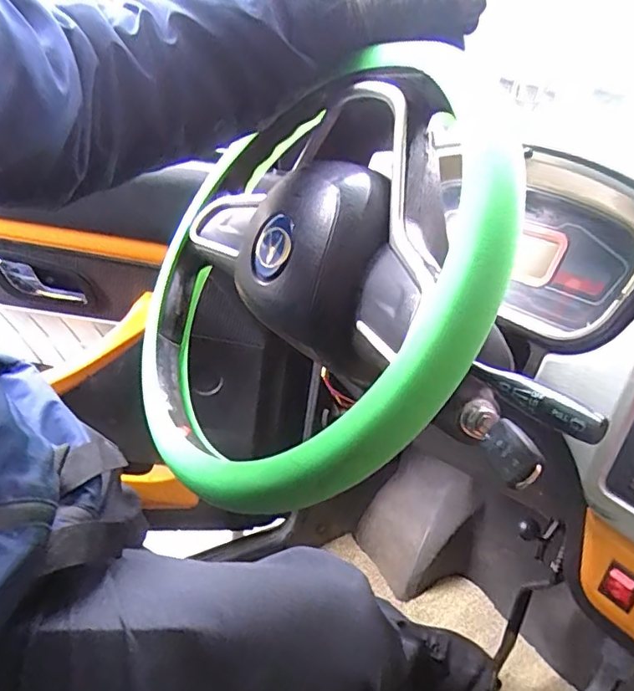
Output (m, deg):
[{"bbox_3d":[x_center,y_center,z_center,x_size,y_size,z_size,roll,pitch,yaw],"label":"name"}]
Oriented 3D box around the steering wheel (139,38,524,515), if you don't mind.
[{"bbox_3d":[-0.008,-0.053,0.436,0.100,0.339,0.370,28,13,-42],"label":"steering wheel"}]

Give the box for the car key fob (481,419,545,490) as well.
[{"bbox_3d":[0.145,0.080,0.411,0.014,0.033,0.062,39,14,-19],"label":"car key fob"}]

